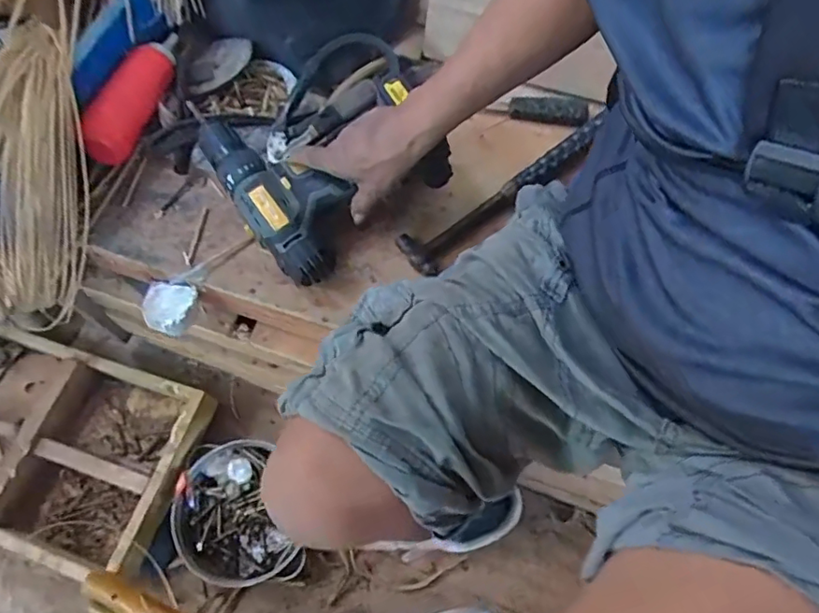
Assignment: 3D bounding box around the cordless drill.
[{"bbox_3d":[-0.096,-0.159,0.583,0.195,0.077,0.223,-30,68,-13],"label":"cordless drill"}]

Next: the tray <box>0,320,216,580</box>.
[{"bbox_3d":[-0.479,0.185,0.769,0.375,0.076,0.255,18,68,7],"label":"tray"}]

